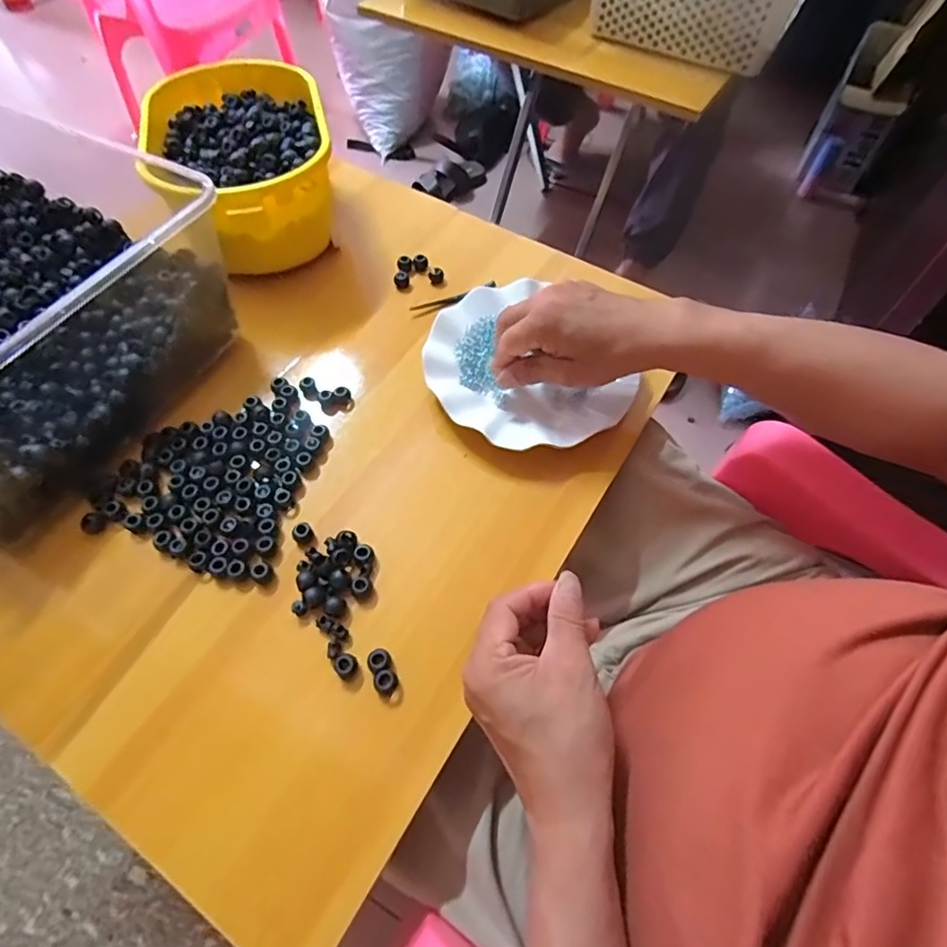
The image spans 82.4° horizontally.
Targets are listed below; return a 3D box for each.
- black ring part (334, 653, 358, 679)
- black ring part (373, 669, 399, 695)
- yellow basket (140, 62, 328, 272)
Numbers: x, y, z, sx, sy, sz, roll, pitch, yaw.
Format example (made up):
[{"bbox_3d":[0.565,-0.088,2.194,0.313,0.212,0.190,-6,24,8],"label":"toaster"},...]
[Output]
[{"bbox_3d":[-0.083,0.125,0.352,0.014,0.009,0.015,0,59,0],"label":"black ring part"},{"bbox_3d":[-0.057,0.134,0.349,0.014,0.005,0.015,32,64,17],"label":"black ring part"},{"bbox_3d":[-0.221,-0.301,0.541,0.162,0.093,0.240,-18,61,-11],"label":"yellow basket"}]

